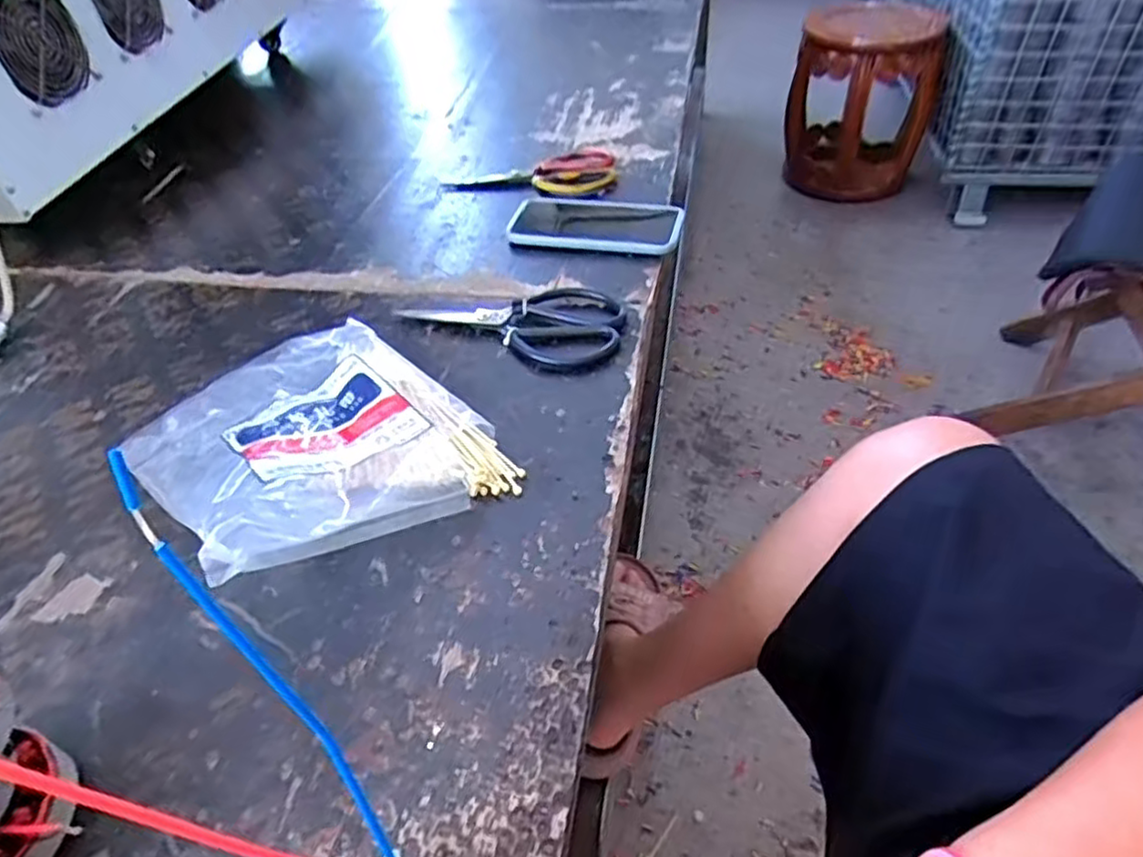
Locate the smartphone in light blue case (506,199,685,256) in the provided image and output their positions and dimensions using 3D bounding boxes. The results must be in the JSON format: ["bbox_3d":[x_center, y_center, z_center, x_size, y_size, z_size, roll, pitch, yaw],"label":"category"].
[{"bbox_3d":[0.023,-0.209,0.703,0.174,0.014,0.096,6,46,13],"label":"smartphone in light blue case"}]

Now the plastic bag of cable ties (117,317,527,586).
[{"bbox_3d":[-0.188,-0.005,0.479,0.200,0.068,0.248,-34,51,-25],"label":"plastic bag of cable ties"}]

